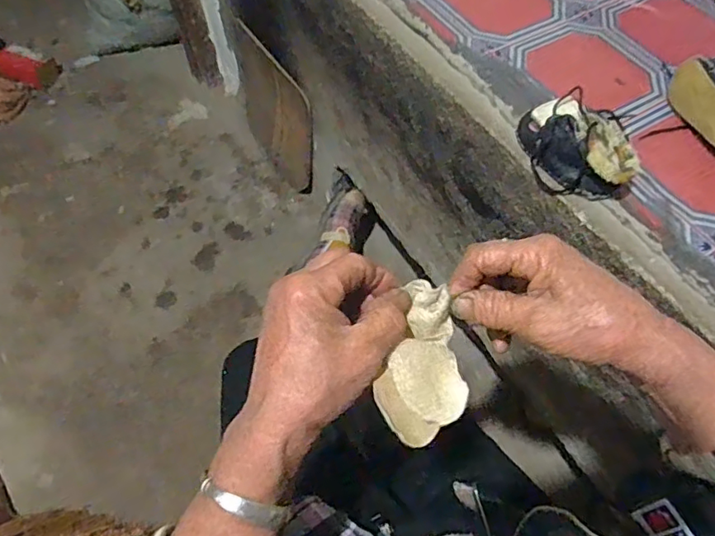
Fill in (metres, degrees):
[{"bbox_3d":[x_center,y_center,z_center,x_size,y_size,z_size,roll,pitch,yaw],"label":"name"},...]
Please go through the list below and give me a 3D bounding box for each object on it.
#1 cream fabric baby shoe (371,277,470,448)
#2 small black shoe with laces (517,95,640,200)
[{"bbox_3d":[0.042,0.058,0.321,0.050,0.027,0.096,11,55,5],"label":"cream fabric baby shoe"},{"bbox_3d":[0.217,-0.119,0.527,0.067,0.061,0.123,-35,67,-19],"label":"small black shoe with laces"}]

